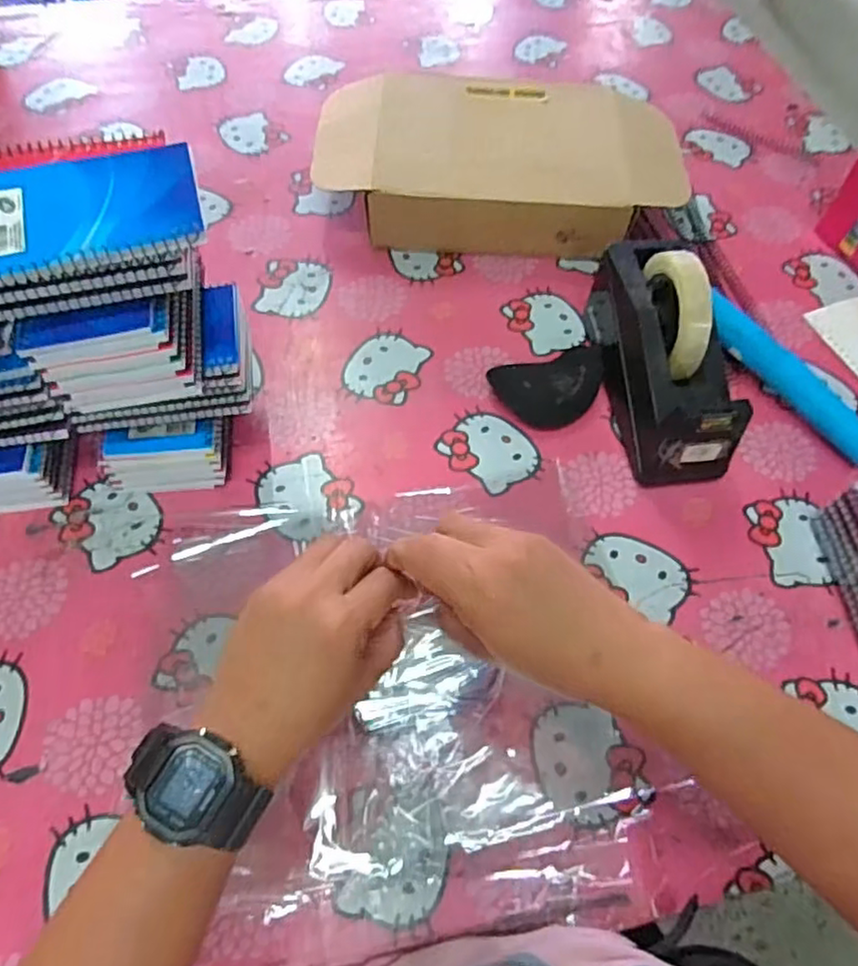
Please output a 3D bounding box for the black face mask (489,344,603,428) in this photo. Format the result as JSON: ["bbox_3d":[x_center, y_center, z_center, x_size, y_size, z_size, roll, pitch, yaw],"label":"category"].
[{"bbox_3d":[0.117,-0.087,0.586,0.108,0.032,0.063,-15,61,-11],"label":"black face mask"}]

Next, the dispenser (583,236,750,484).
[{"bbox_3d":[0.200,-0.111,0.551,0.072,0.128,0.201,-6,60,-5],"label":"dispenser"}]

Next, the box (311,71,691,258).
[{"bbox_3d":[0.074,-0.341,0.711,0.370,0.080,0.217,3,59,-1],"label":"box"}]

